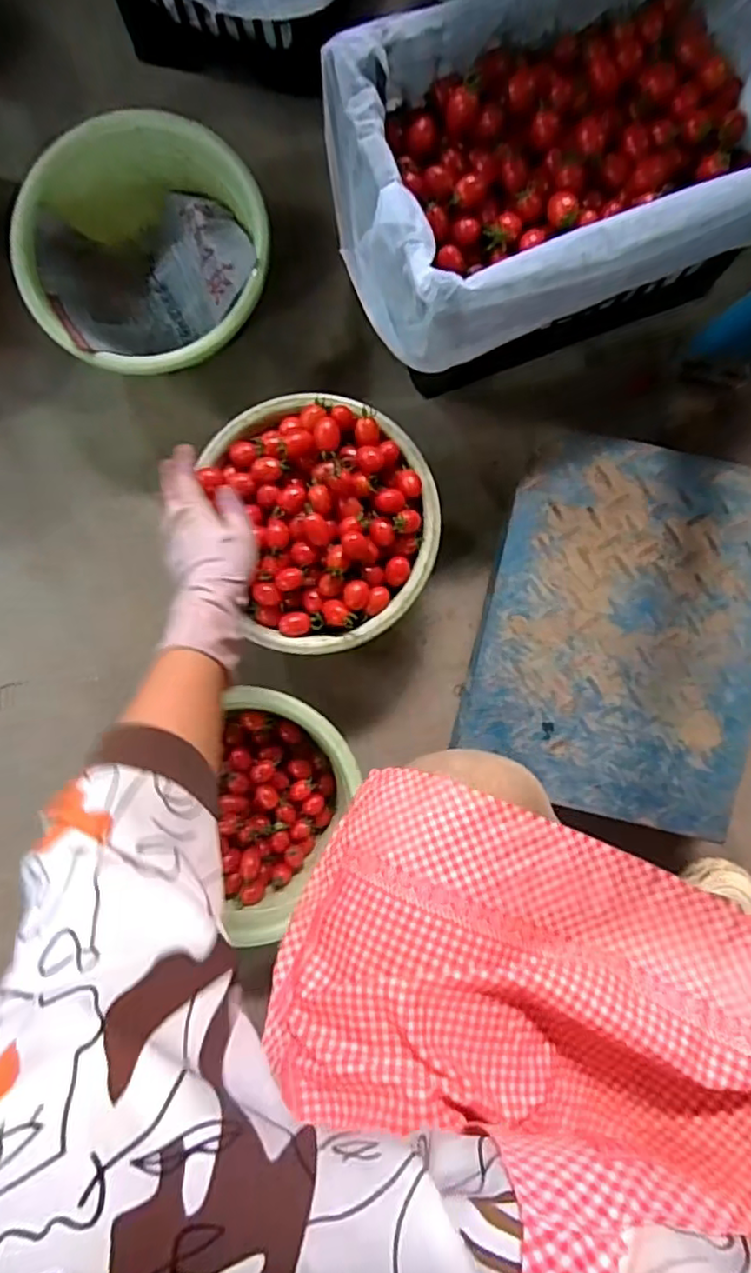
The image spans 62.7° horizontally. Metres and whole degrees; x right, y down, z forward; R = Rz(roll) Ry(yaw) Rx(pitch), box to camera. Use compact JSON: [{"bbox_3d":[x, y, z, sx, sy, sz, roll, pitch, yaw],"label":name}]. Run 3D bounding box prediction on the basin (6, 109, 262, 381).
[{"bbox_3d":[-0.243,-0.410,0.674,0.250,0.109,0.240,0,89,3],"label":"basin"}]

